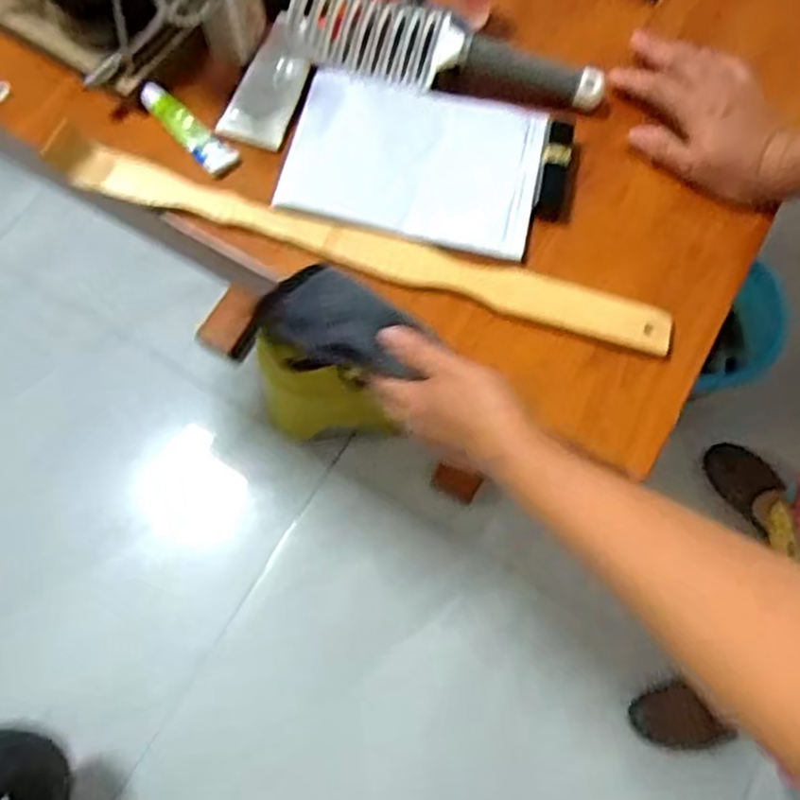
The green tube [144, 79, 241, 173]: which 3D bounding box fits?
[{"bbox_3d":[-0.164,-0.214,0.544,0.027,0.022,0.093,-40,75,-13],"label":"green tube"}]

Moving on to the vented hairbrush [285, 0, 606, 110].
[{"bbox_3d":[0.036,-0.282,0.558,0.248,0.037,0.064,10,71,3],"label":"vented hairbrush"}]

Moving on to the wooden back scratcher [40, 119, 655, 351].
[{"bbox_3d":[-0.035,-0.115,0.509,0.462,0.014,0.037,19,82,4],"label":"wooden back scratcher"}]

